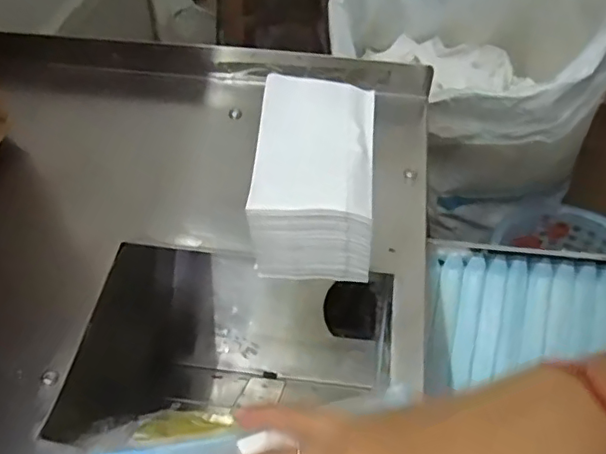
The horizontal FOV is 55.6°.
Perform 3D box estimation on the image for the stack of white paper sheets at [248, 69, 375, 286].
[{"bbox_3d":[0.009,-0.029,0.343,0.071,0.068,0.101,2,50,2],"label":"stack of white paper sheets"}]

